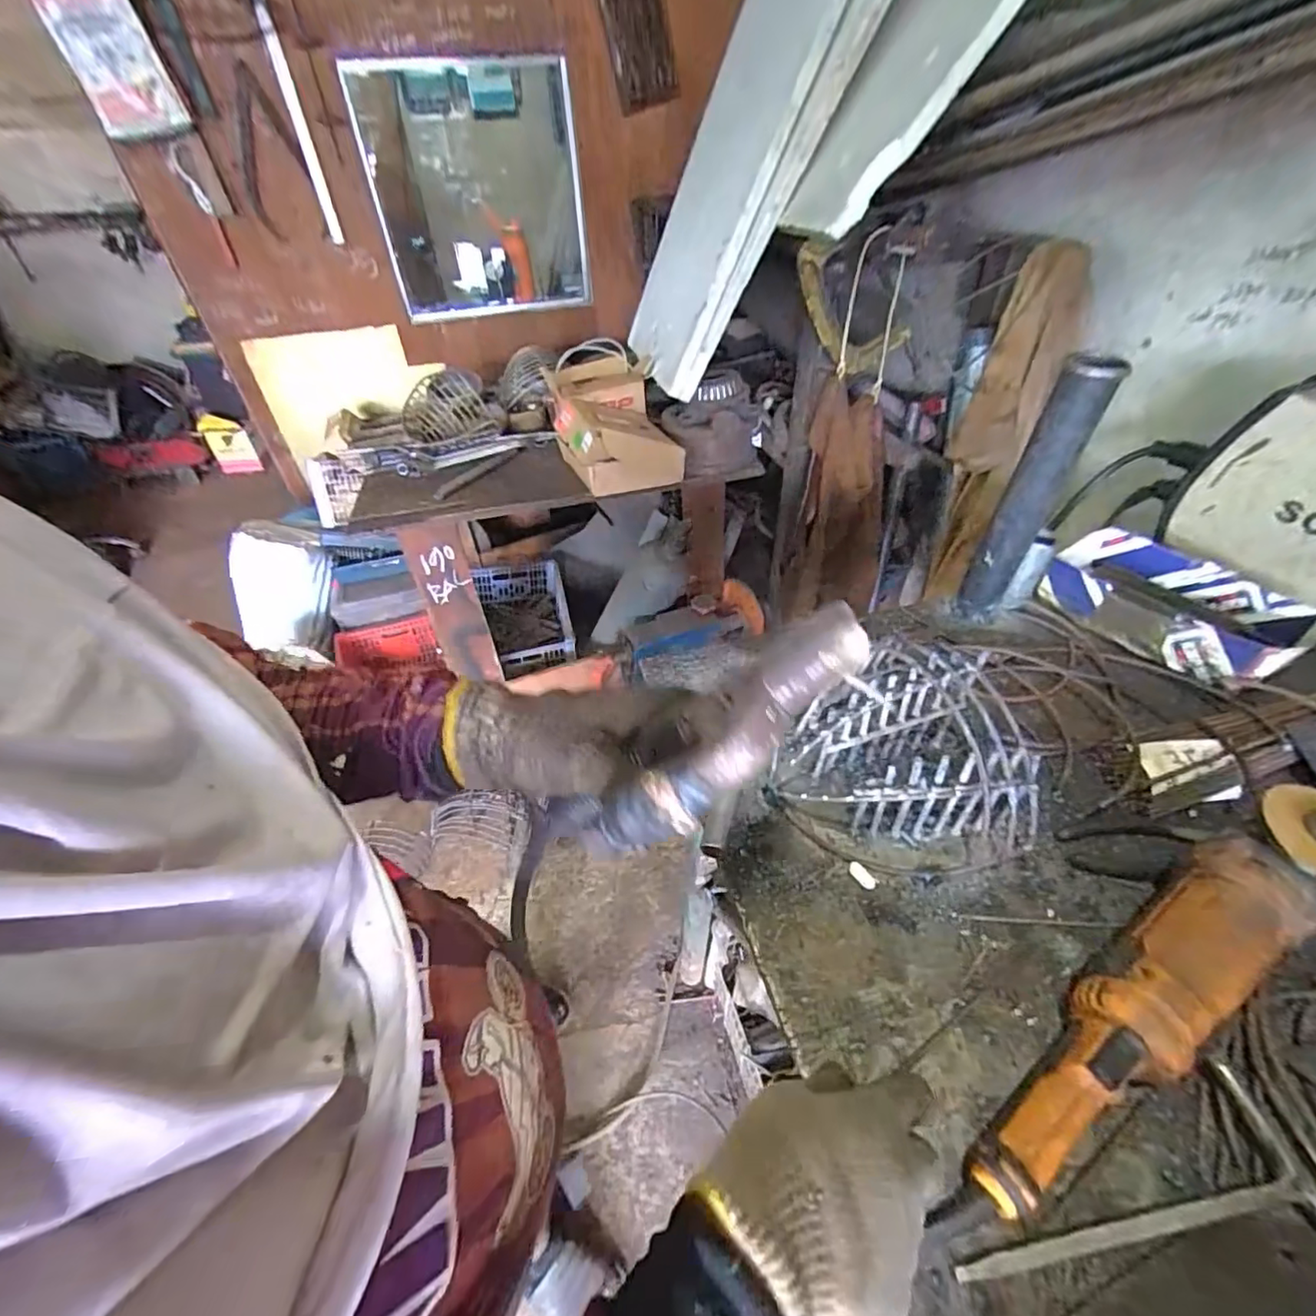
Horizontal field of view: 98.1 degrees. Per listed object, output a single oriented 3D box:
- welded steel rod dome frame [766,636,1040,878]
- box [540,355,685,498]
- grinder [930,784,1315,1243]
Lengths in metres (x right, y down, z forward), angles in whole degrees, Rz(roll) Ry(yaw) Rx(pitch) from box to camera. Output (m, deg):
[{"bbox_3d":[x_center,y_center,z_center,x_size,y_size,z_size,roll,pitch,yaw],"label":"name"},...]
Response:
[{"bbox_3d":[0.202,0.090,0.494,0.185,0.114,0.157,-6,44,-4],"label":"welded steel rod dome frame"},{"bbox_3d":[-0.113,-0.553,1.335,0.246,0.138,0.457,-13,45,-11],"label":"box"},{"bbox_3d":[0.327,0.213,0.375,0.397,0.091,0.076,-23,48,-20],"label":"grinder"}]

